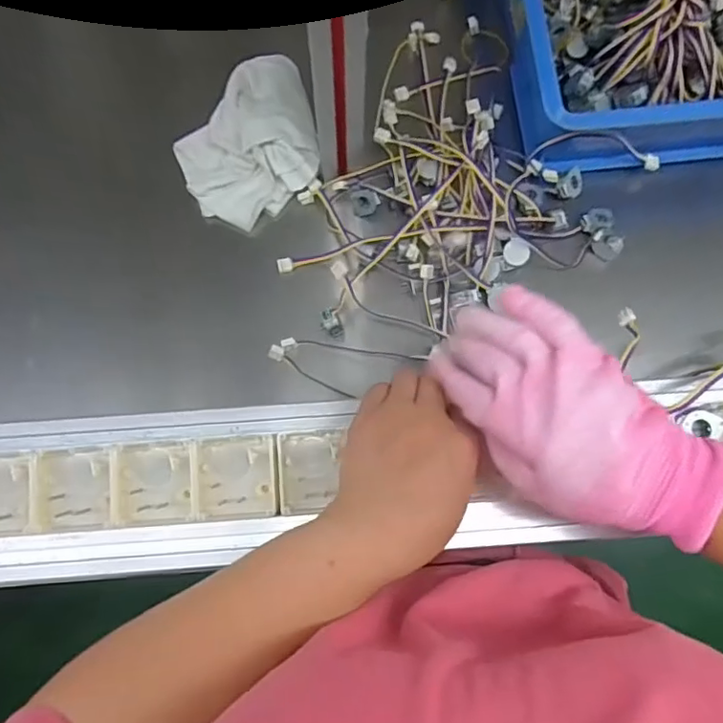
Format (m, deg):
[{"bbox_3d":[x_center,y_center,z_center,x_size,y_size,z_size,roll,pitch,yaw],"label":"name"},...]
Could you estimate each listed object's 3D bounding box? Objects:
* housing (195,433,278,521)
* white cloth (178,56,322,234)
[{"bbox_3d":[-0.079,0.073,0.360,0.049,0.015,0.051,-4,77,-1],"label":"housing"},{"bbox_3d":[-0.110,-0.212,0.550,0.145,0.040,0.139,-36,79,-8],"label":"white cloth"}]

